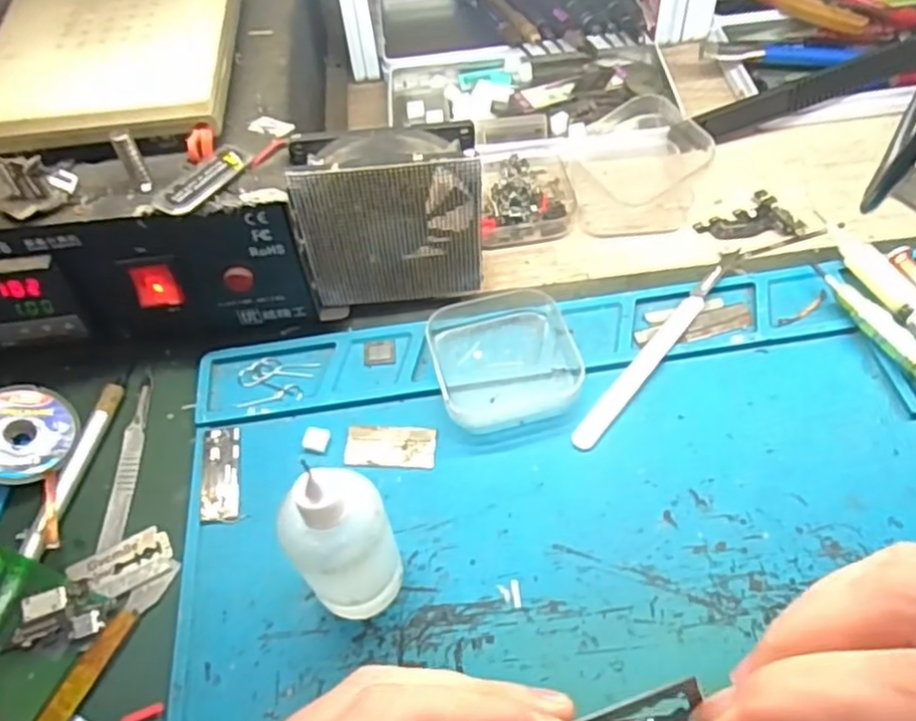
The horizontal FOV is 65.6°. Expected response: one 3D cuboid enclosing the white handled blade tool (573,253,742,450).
[{"bbox_3d":[0.096,-0.010,0.329,0.012,0.006,0.139,33,64,23],"label":"white handled blade tool"}]

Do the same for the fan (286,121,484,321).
[{"bbox_3d":[-0.031,-0.063,0.326,0.080,0.083,0.032,-12,56,-3],"label":"fan"}]

